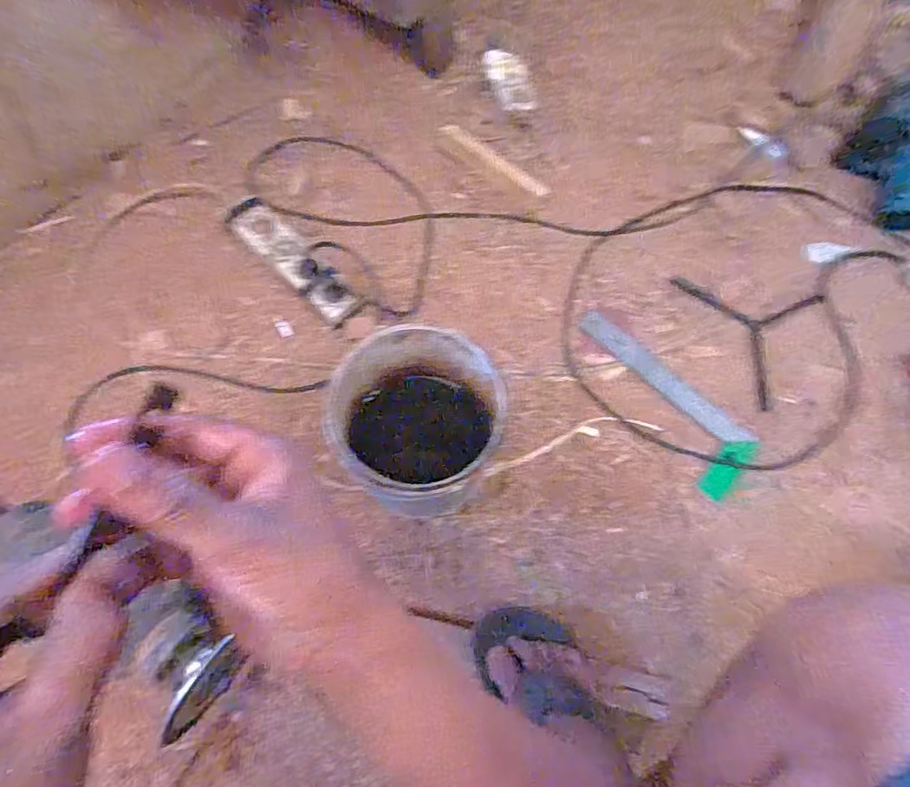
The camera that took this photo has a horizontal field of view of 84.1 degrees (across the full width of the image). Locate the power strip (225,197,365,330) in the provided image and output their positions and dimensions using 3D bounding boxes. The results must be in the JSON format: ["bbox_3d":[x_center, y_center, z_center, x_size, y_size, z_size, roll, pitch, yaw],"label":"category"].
[{"bbox_3d":[-0.238,-0.195,0.737,0.071,0.044,0.251,-41,75,-18],"label":"power strip"}]

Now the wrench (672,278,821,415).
[{"bbox_3d":[0.488,-0.121,0.773,0.205,0.012,0.234,-23,70,-11],"label":"wrench"}]

